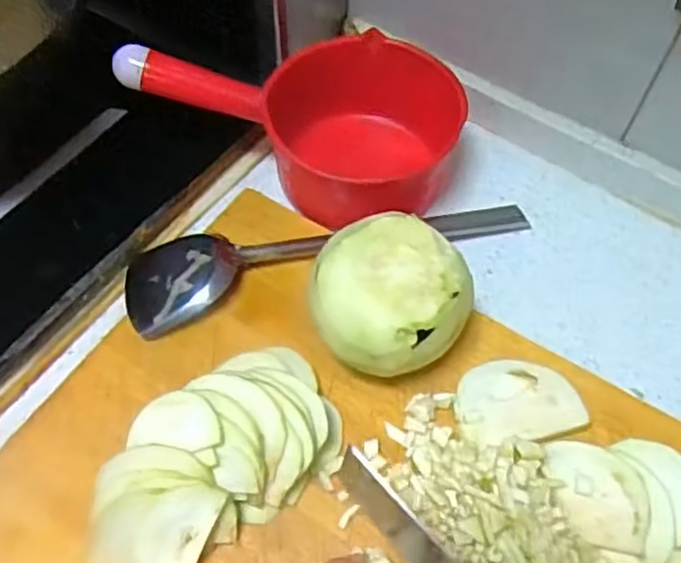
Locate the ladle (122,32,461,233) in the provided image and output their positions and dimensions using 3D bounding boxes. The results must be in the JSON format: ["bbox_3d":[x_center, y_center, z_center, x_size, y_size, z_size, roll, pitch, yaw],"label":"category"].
[{"bbox_3d":[-0.032,-0.147,0.605,0.266,0.106,0.149,16,61,6],"label":"ladle"}]

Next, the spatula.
[{"bbox_3d":[-0.010,-0.042,0.587,0.341,0.038,0.090,-19,63,-13],"label":"spatula"}]

